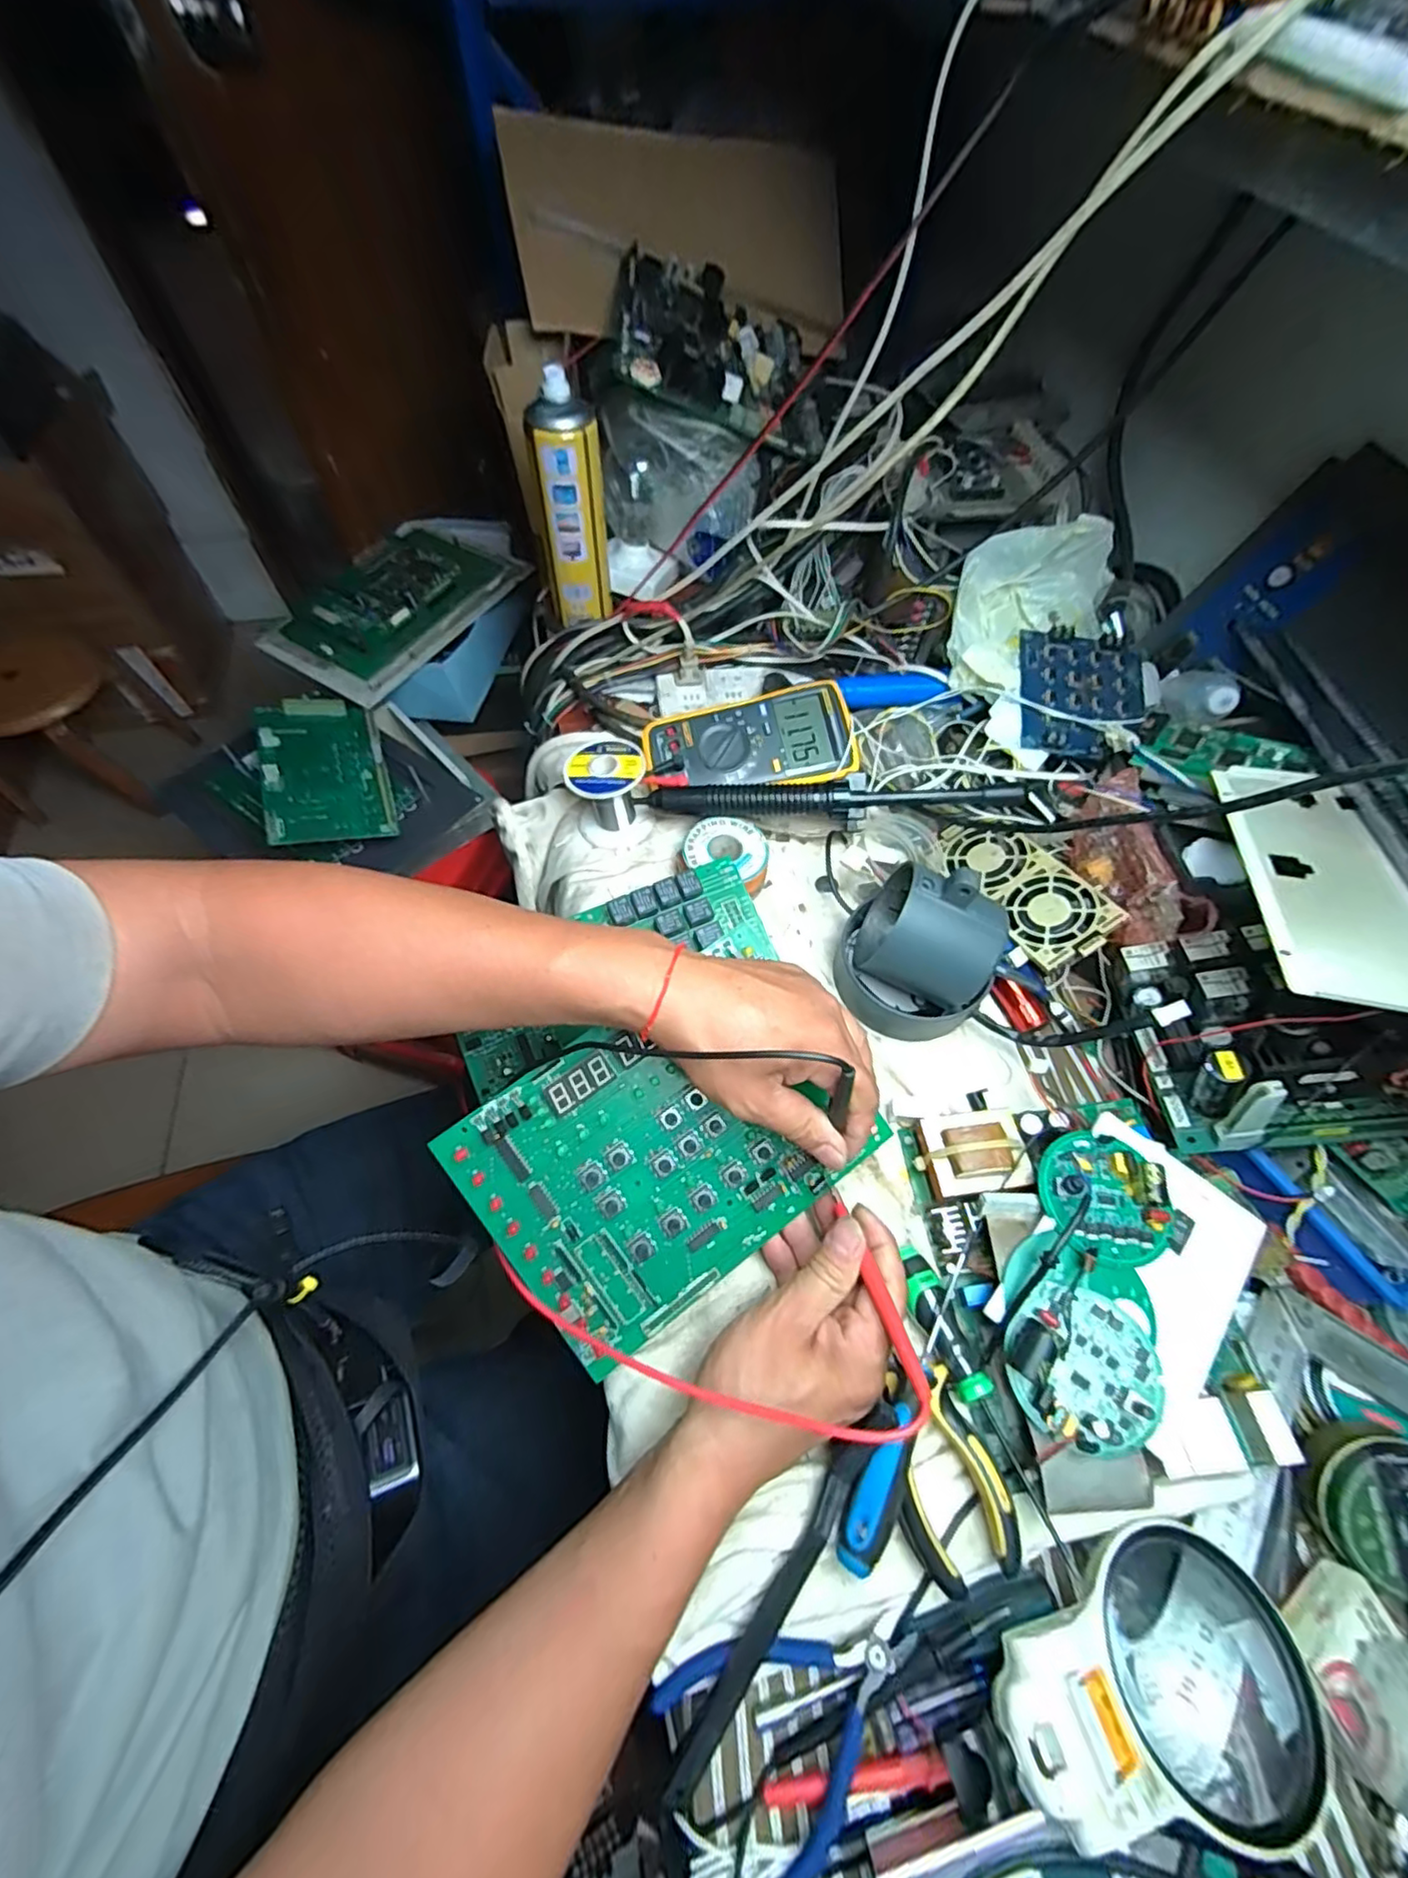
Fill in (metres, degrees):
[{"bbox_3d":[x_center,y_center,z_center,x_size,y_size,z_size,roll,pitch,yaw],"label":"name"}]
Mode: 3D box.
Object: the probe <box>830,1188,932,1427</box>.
[{"bbox_3d":[0.087,0.176,0.323,0.011,0.007,0.122,-10,29,-6],"label":"probe"}]

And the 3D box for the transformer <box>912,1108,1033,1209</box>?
[{"bbox_3d":[0.168,0.135,0.407,0.058,0.037,0.054,-8,61,-6],"label":"transformer"}]

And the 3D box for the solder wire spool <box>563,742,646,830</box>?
[{"bbox_3d":[-0.080,-0.121,0.534,0.064,0.065,0.058,-2,60,-2],"label":"solder wire spool"}]

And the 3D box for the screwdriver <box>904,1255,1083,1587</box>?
[{"bbox_3d":[0.144,0.243,0.339,0.024,0.021,0.150,-15,62,-10],"label":"screwdriver"}]

